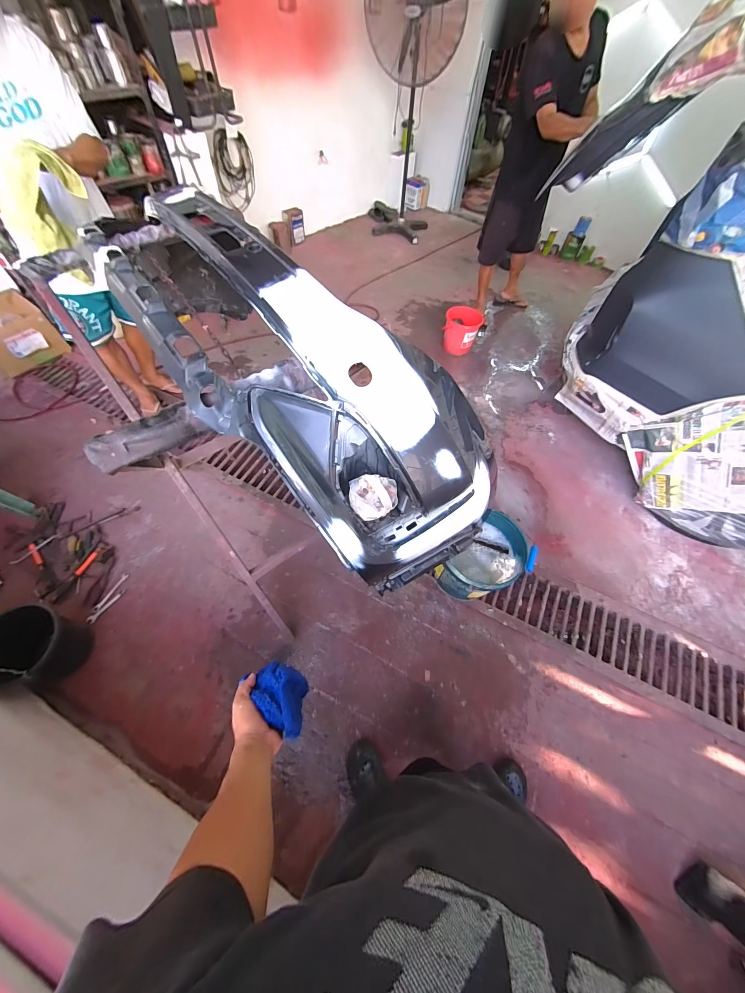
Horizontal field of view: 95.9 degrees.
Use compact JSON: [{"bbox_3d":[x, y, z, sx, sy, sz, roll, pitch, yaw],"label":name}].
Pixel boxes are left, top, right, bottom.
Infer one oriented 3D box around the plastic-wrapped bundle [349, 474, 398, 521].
[{"bbox_3d":[0.003,-0.004,0.655,0.093,0.066,0.071,-5,56,-4],"label":"plastic-wrapped bundle"}]

